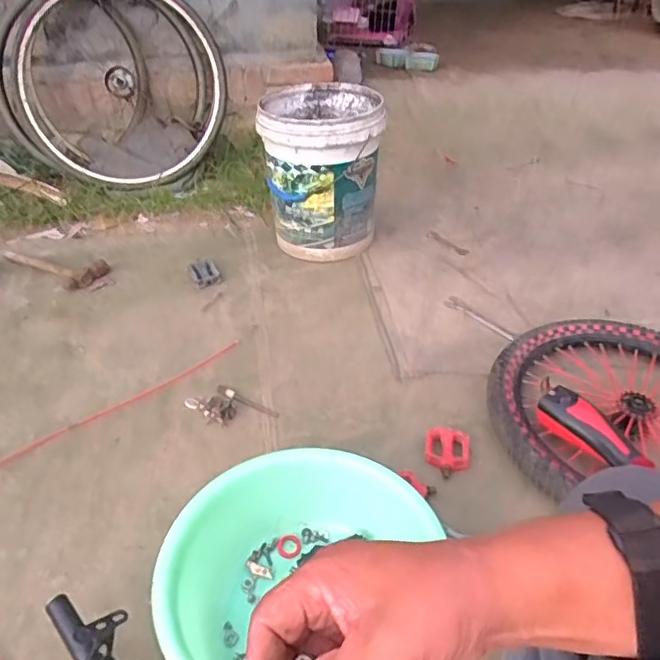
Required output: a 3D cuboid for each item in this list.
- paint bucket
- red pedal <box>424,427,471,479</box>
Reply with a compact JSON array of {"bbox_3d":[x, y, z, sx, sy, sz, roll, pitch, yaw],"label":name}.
[{"bbox_3d":[-0.023,-0.412,1.550,0.281,0.376,0.325,0,36,0],"label":"paint bucket"},{"bbox_3d":[0.206,0.209,1.016,0.078,0.022,0.113,7,37,9],"label":"red pedal"}]

